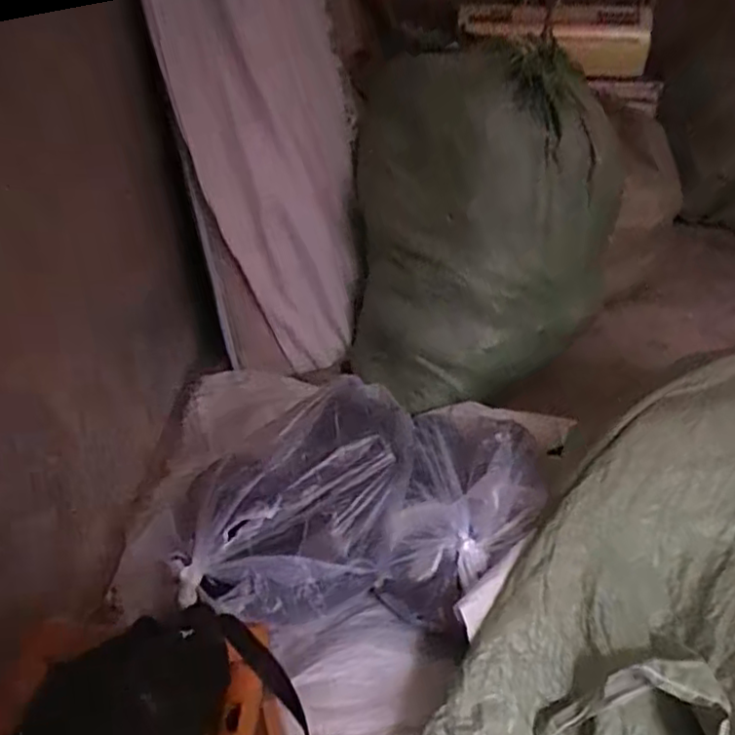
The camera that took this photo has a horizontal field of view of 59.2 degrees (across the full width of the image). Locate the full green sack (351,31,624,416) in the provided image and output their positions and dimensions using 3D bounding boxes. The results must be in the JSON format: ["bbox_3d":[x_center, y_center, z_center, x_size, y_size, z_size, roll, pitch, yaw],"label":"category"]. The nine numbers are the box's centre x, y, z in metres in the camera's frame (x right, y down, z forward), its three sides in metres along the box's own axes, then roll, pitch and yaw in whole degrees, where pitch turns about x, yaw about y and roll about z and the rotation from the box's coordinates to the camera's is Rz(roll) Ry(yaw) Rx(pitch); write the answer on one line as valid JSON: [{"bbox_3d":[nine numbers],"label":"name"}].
[{"bbox_3d":[0.234,-0.309,1.420,0.499,0.653,0.379,-19,36,-31],"label":"full green sack"}]

